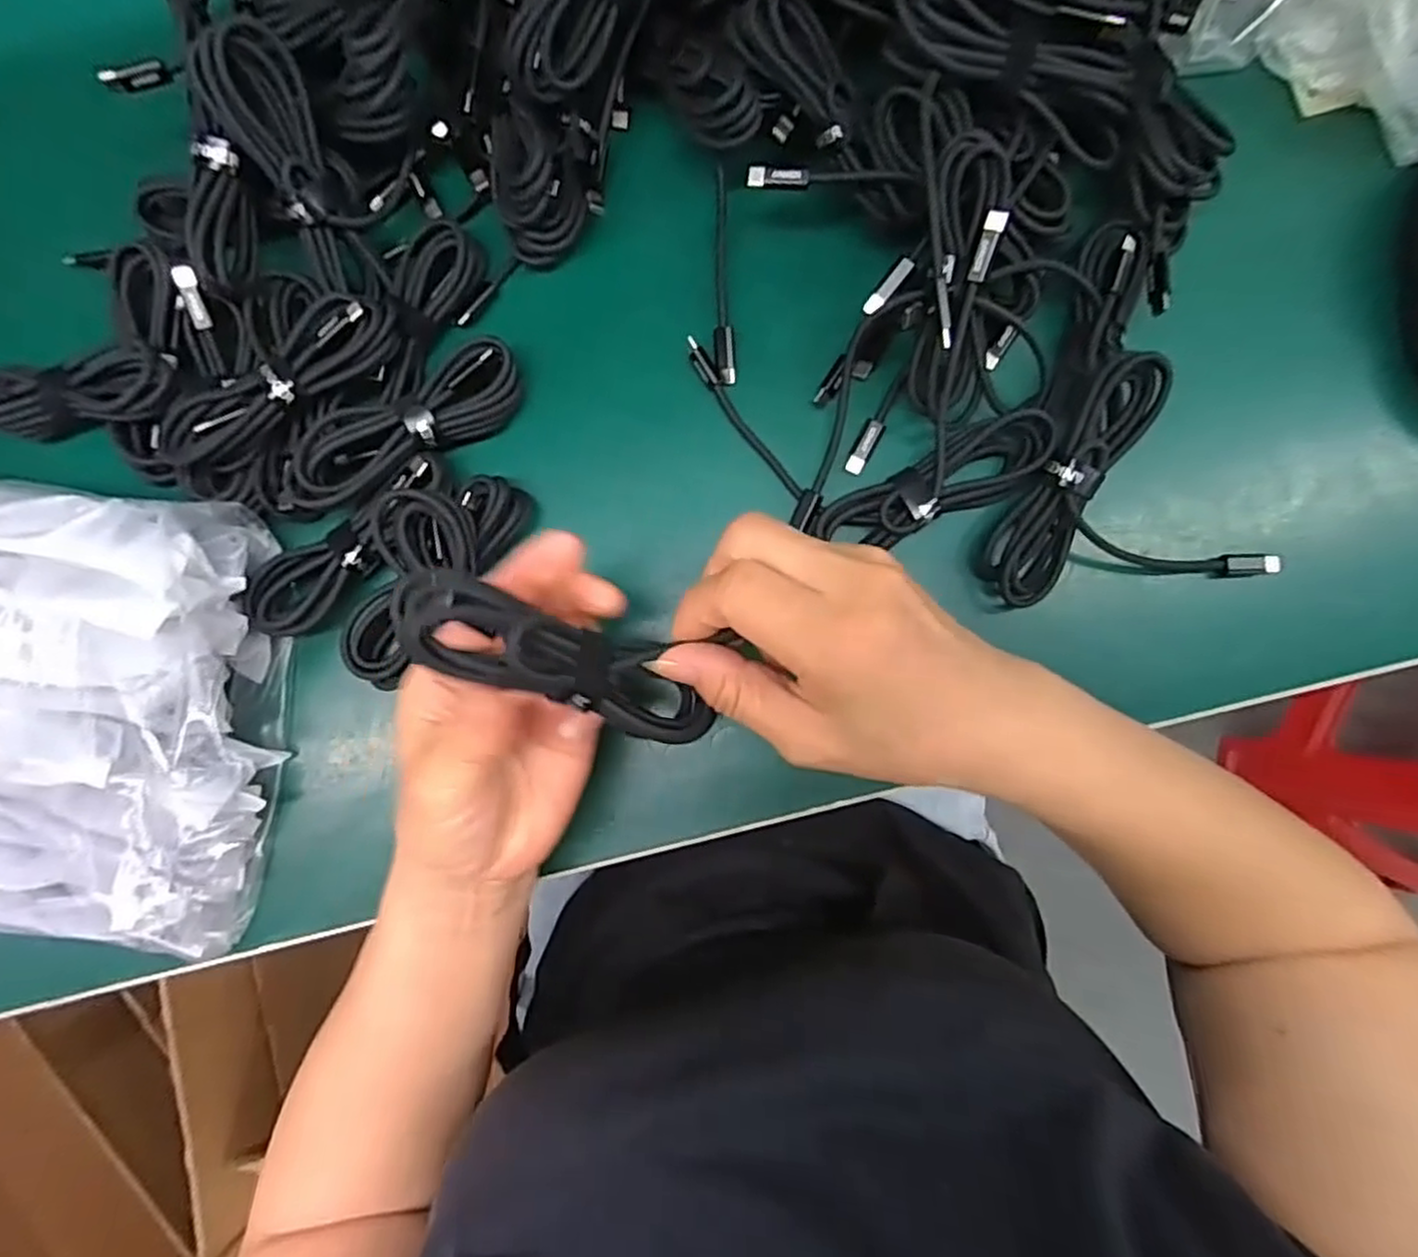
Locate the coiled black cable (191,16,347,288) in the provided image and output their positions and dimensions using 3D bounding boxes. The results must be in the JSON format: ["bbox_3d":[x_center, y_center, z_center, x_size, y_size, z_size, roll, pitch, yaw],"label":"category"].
[{"bbox_3d":[-0.180,-0.200,0.307,0.037,0.025,0.092,-13,127,0],"label":"coiled black cable"}]

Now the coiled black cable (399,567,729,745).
[{"bbox_3d":[-0.043,0.011,0.226,0.106,0.014,0.032,26,89,-24],"label":"coiled black cable"}]

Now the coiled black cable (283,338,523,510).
[{"bbox_3d":[-0.139,-0.093,0.328,0.114,0.029,0.039,-31,88,0],"label":"coiled black cable"}]

